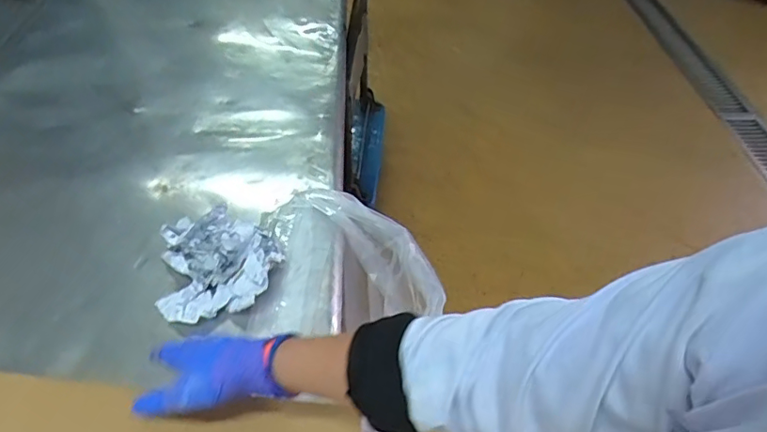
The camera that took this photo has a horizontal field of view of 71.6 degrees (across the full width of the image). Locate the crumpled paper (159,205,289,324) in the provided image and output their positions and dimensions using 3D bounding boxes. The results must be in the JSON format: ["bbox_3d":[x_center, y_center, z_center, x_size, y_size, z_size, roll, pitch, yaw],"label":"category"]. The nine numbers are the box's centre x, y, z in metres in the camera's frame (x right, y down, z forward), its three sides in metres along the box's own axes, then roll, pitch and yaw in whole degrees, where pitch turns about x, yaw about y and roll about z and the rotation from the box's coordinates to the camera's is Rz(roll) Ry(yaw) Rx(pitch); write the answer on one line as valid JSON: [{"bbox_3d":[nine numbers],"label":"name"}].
[{"bbox_3d":[-0.221,0.052,0.718,0.158,0.046,0.181,-4,48,-8],"label":"crumpled paper"}]

